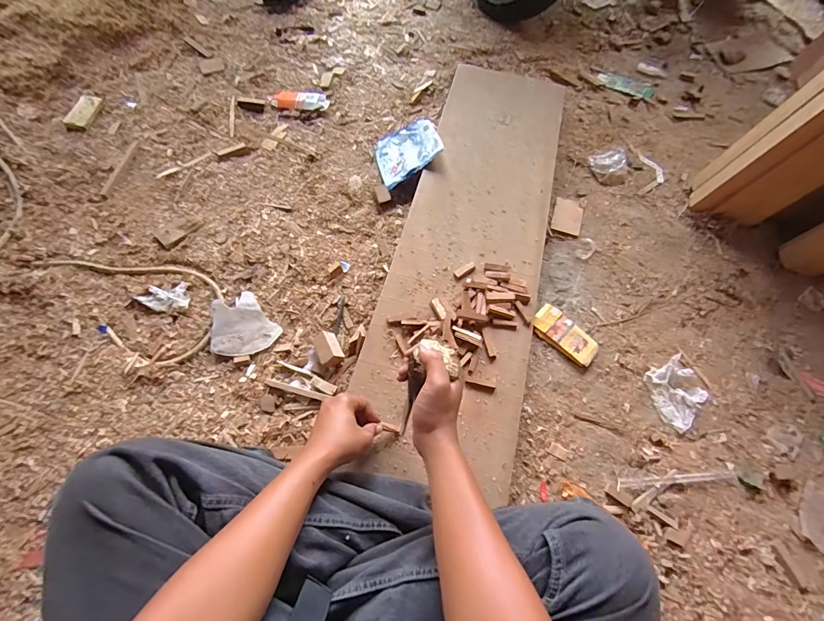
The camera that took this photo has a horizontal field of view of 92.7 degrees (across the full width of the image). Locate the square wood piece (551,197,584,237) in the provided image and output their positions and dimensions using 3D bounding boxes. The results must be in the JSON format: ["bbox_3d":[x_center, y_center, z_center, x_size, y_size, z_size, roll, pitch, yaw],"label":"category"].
[{"bbox_3d":[0.345,-0.209,0.869,0.061,0.005,0.094,18,64,7],"label":"square wood piece"}]

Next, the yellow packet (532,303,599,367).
[{"bbox_3d":[0.281,0.044,0.723,0.121,0.020,0.063,36,68,15],"label":"yellow packet"}]

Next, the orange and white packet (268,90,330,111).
[{"bbox_3d":[-0.290,-0.544,1.014,0.150,0.010,0.075,4,63,1],"label":"orange and white packet"}]

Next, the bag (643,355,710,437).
[{"bbox_3d":[0.463,0.141,0.678,0.101,0.030,0.107,-26,67,-14],"label":"bag"}]

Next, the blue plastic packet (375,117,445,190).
[{"bbox_3d":[-0.013,-0.383,0.922,0.155,0.020,0.193,-27,52,13],"label":"blue plastic packet"}]

